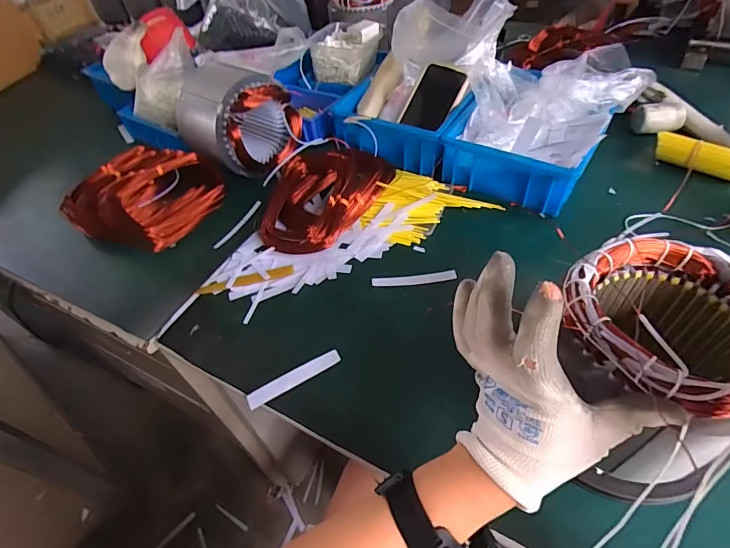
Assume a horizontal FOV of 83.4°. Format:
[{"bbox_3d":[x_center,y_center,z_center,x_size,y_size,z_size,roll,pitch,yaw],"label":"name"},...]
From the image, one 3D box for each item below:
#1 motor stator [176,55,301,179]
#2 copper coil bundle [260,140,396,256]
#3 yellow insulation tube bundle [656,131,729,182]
[{"bbox_3d":[-0.209,-0.256,0.655,0.150,0.149,0.160,29,57,29],"label":"motor stator"},{"bbox_3d":[-0.065,-0.123,0.617,0.137,0.055,0.222,26,57,25],"label":"copper coil bundle"},{"bbox_3d":[0.516,-0.180,0.629,0.125,0.038,0.032,24,55,26],"label":"yellow insulation tube bundle"}]

